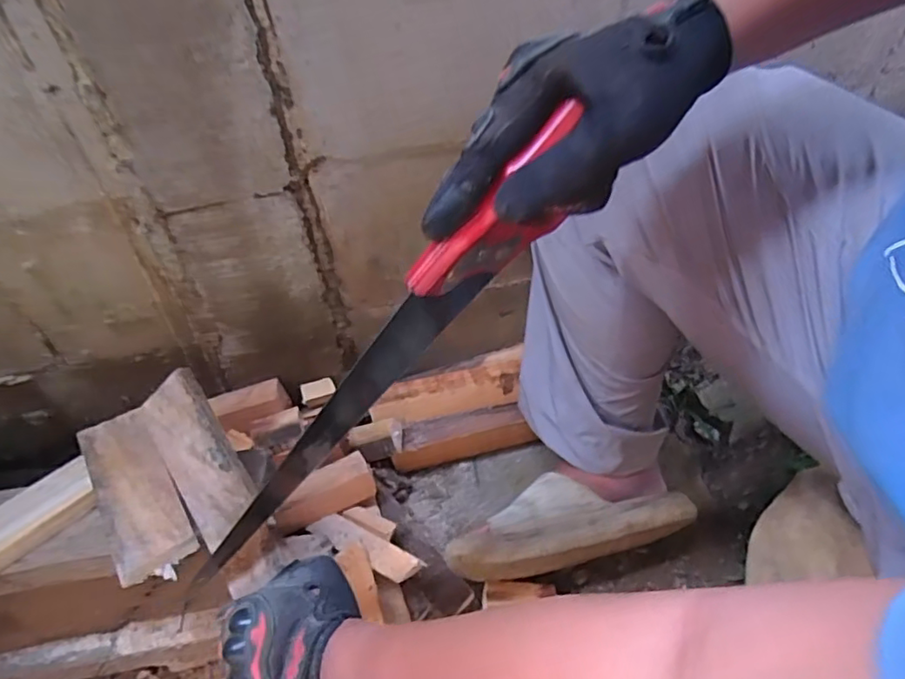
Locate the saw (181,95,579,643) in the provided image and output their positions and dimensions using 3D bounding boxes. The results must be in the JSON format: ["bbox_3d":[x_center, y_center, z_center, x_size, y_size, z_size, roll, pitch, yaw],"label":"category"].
[{"bbox_3d":[-0.053,0.027,0.406,0.064,0.422,0.026,14,37,-42],"label":"saw"}]

